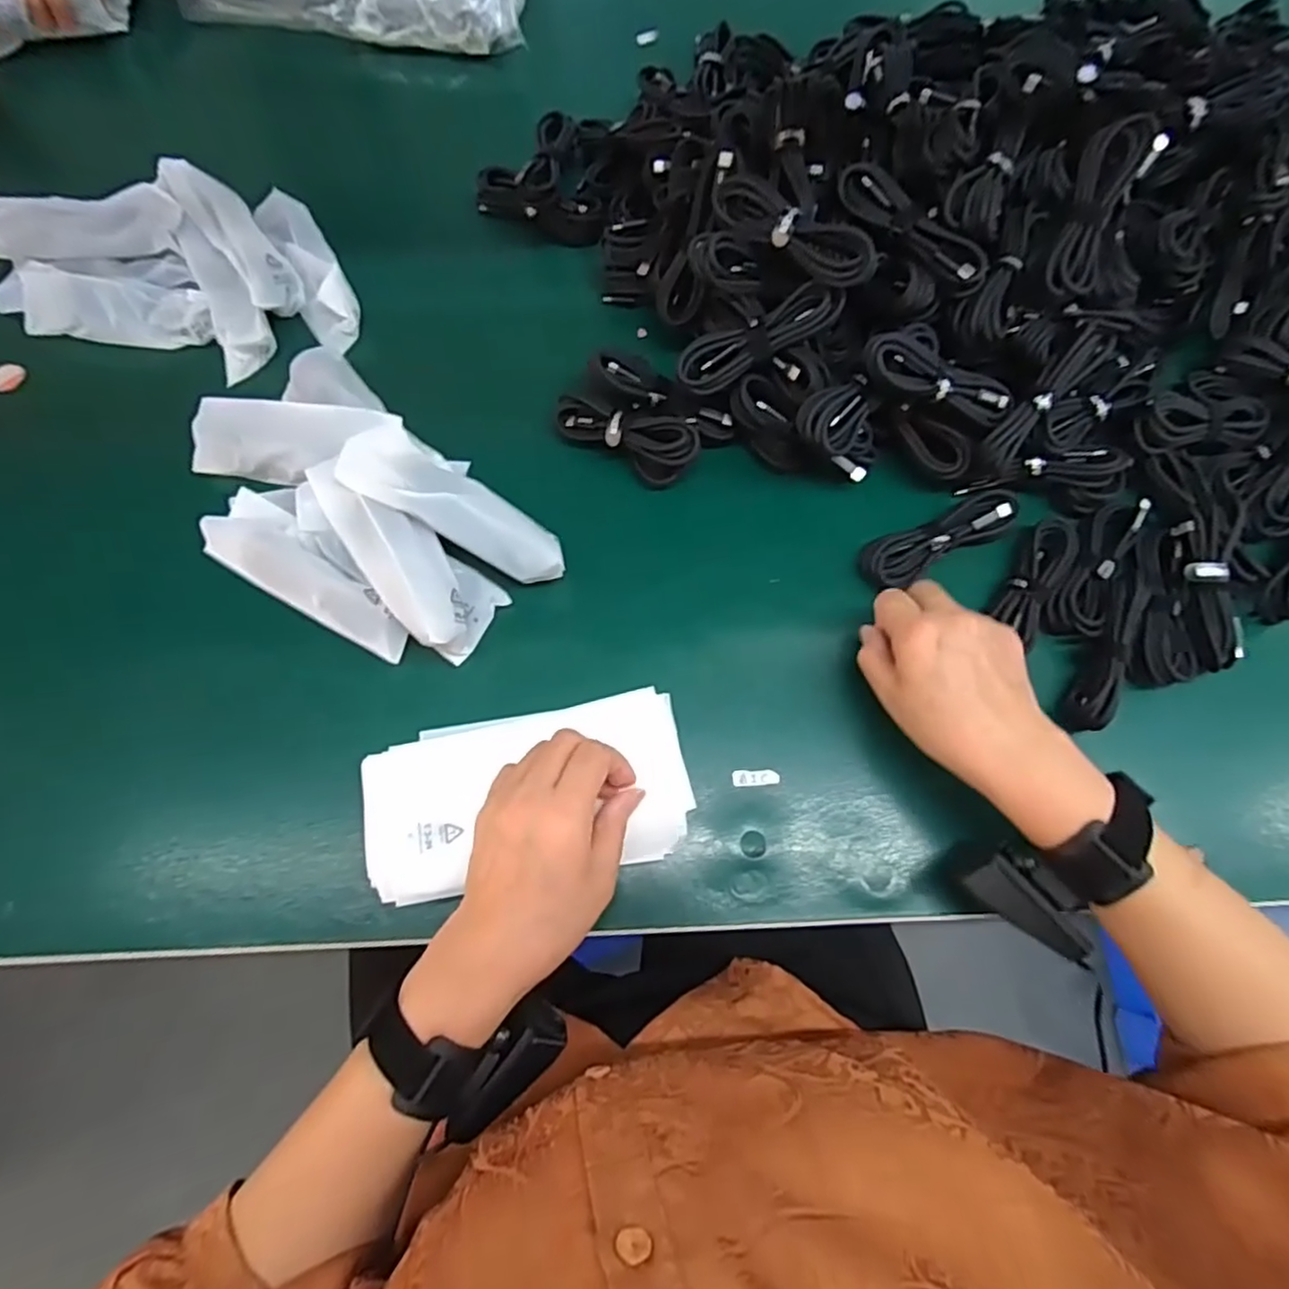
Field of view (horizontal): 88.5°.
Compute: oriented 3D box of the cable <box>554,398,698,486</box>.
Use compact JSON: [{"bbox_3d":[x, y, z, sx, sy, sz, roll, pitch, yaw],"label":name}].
[{"bbox_3d":[-0.013,-0.150,0.465,0.105,0.038,0.037,31,75,10],"label":"cable"}]

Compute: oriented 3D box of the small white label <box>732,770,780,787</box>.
[{"bbox_3d":[0.070,0.083,0.414,0.030,0.004,0.010,-3,72,-1],"label":"small white label"}]

